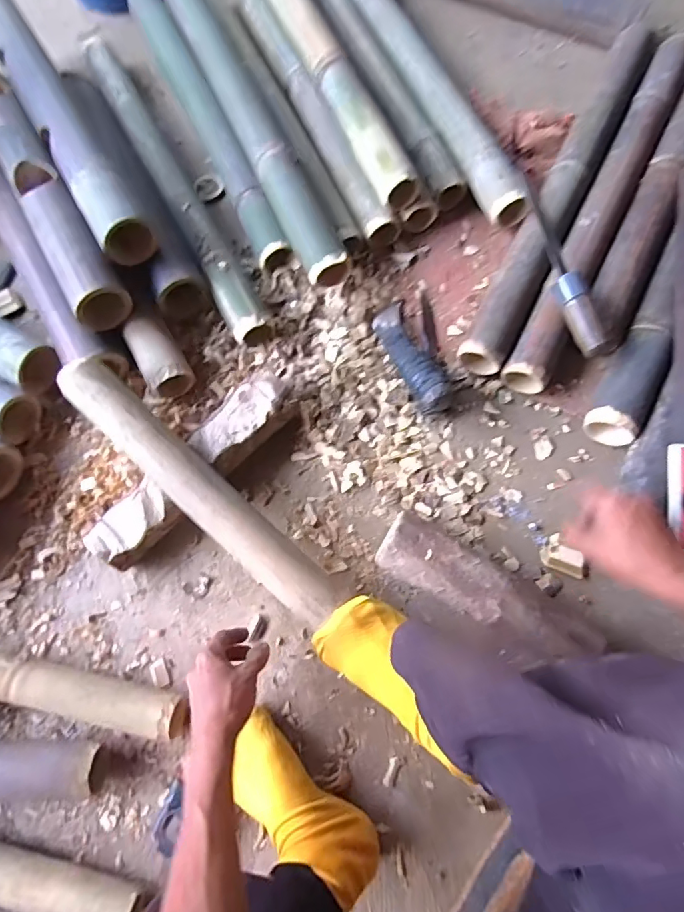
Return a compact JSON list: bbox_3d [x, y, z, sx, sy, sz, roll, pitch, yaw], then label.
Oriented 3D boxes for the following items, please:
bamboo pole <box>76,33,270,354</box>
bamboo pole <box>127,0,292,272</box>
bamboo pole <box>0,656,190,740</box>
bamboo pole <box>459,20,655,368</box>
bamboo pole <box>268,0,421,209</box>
[{"bbox_3d":[-0.264,-0.423,0.783,0.057,0.053,0.615,-28,76,-5],"label":"bamboo pole"},{"bbox_3d":[-0.229,-0.557,0.819,0.055,0.052,0.619,-25,75,-5],"label":"bamboo pole"},{"bbox_3d":[-0.306,0.278,0.600,0.262,0.049,0.047,11,75,5],"label":"bamboo pole"},{"bbox_3d":[0.335,-0.411,0.750,0.066,0.079,0.662,26,77,9],"label":"bamboo pole"},{"bbox_3d":[-0.042,-0.637,0.790,0.063,0.064,0.625,-24,73,-4],"label":"bamboo pole"}]

